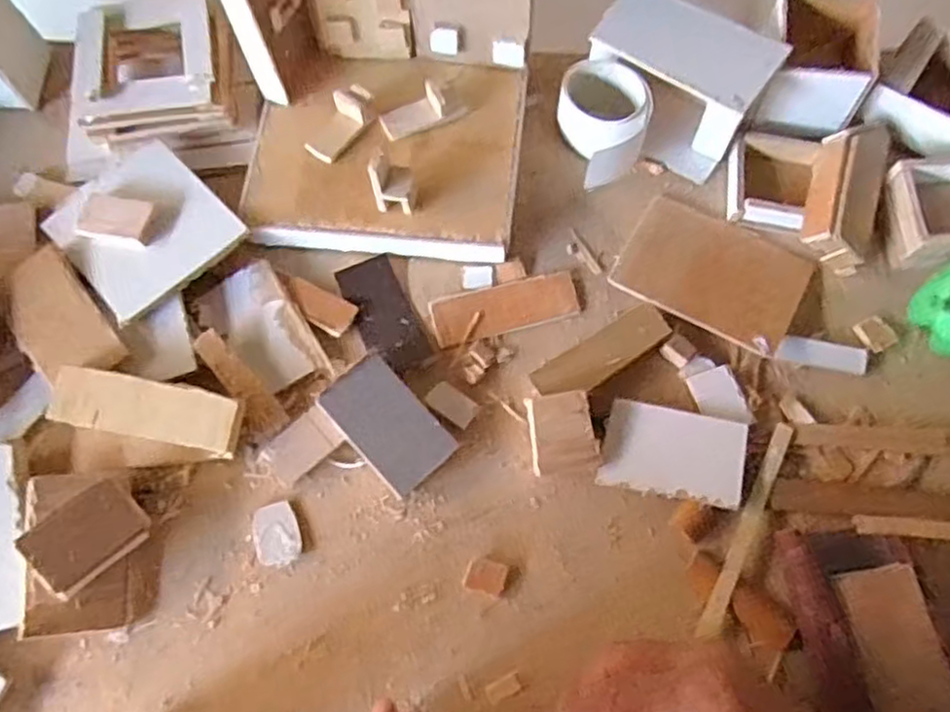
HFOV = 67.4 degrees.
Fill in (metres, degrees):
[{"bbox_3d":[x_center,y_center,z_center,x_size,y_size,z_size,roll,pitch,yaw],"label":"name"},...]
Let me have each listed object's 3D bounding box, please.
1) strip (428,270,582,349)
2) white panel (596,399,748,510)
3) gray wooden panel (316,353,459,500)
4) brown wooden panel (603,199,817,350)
[{"bbox_3d":[0.019,-0.031,0.451,0.092,0.006,0.033,-15,70,-3],"label":"strip"},{"bbox_3d":[0.114,0.055,0.409,0.076,0.004,0.049,8,75,11],"label":"white panel"},{"bbox_3d":[-0.049,0.039,0.404,0.045,0.005,0.073,-40,93,-9],"label":"gray wooden panel"},{"bbox_3d":[0.152,-0.054,0.455,0.110,0.004,0.091,30,61,14],"label":"brown wooden panel"}]

